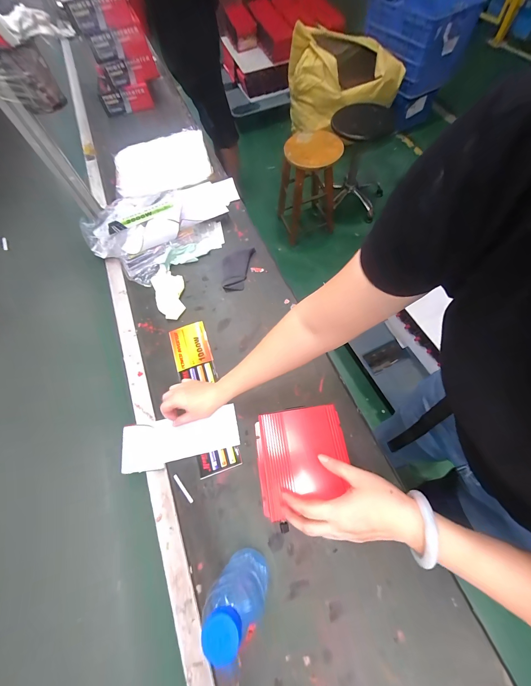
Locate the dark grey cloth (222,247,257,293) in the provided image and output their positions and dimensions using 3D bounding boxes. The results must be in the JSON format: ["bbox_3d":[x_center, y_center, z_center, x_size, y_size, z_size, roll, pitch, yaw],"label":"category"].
[{"bbox_3d":[-0.080,-0.199,0.735,0.070,0.019,0.140,12,66,8],"label":"dark grey cloth"}]

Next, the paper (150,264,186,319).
[{"bbox_3d":[-0.248,-0.134,0.718,0.077,0.015,0.164,-19,66,-6],"label":"paper"}]

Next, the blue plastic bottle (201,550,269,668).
[{"bbox_3d":[-0.030,0.329,0.375,0.068,0.213,0.056,-25,65,-7],"label":"blue plastic bottle"}]

